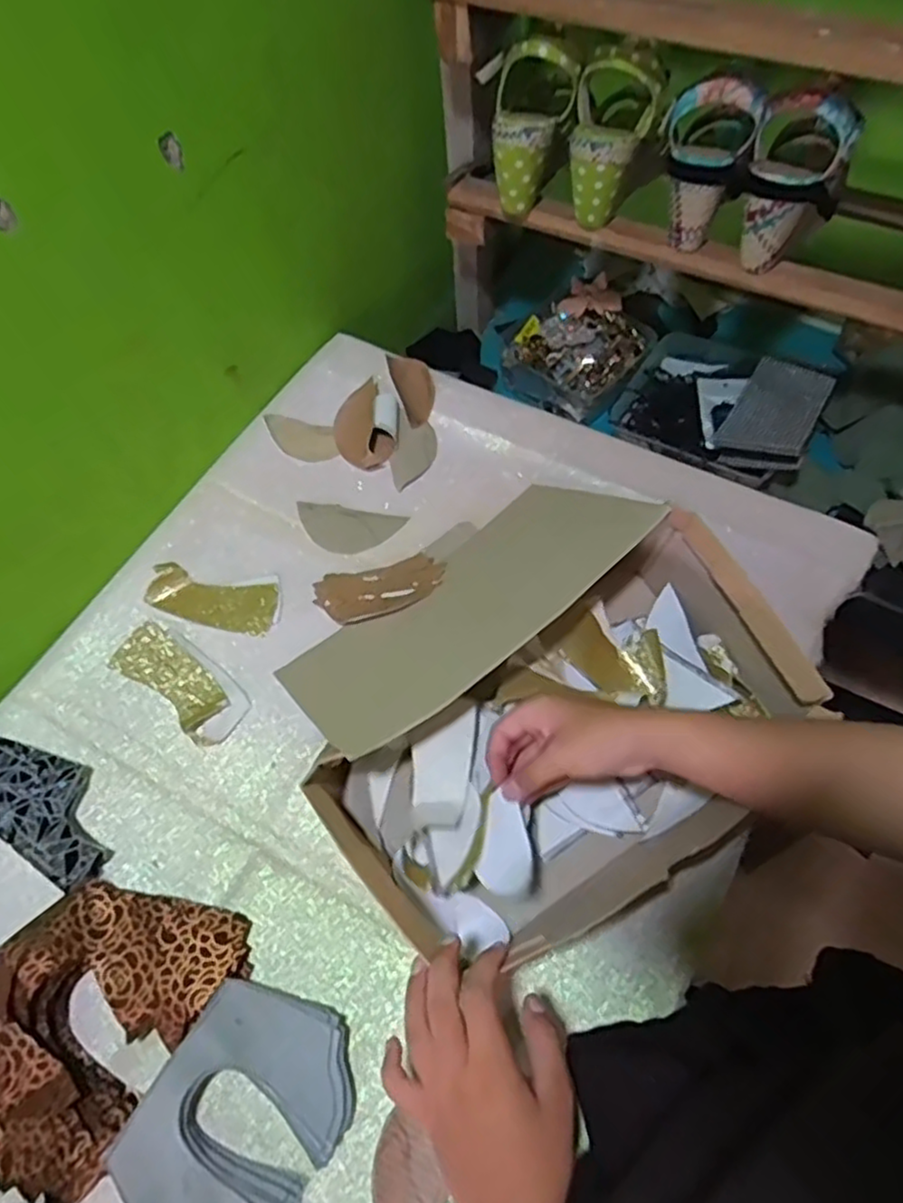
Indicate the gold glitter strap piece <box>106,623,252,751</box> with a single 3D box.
[{"bbox_3d":[-0.238,0.068,0.619,0.134,0.005,0.058,34,68,19],"label":"gold glitter strap piece"}]

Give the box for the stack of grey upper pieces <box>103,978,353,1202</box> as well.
[{"bbox_3d":[-0.134,0.333,0.453,0.114,0.029,0.149,28,66,17],"label":"stack of grey upper pieces"}]

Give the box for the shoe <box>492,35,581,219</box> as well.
[{"bbox_3d":[0.071,-0.464,0.695,0.075,0.145,0.070,24,38,15],"label":"shoe"}]

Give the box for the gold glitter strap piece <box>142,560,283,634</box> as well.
[{"bbox_3d":[-0.221,-0.003,0.654,0.122,0.013,0.060,8,62,7],"label":"gold glitter strap piece"}]

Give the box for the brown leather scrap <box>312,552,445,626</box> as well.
[{"bbox_3d":[-0.066,-0.011,0.649,0.117,0.016,0.063,-13,61,-5],"label":"brown leather scrap"}]

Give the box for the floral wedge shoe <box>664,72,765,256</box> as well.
[{"bbox_3d":[0.232,-0.397,0.646,0.080,0.126,0.061,13,61,10],"label":"floral wedge shoe"}]

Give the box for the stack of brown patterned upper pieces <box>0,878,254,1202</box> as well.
[{"bbox_3d":[-0.244,0.277,0.479,0.132,0.051,0.185,30,66,18],"label":"stack of brown patterned upper pieces"}]

